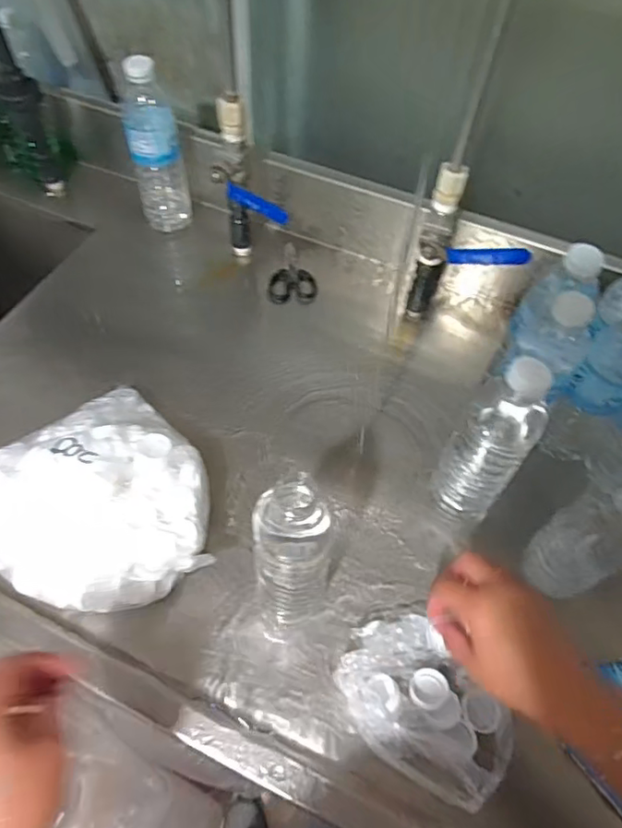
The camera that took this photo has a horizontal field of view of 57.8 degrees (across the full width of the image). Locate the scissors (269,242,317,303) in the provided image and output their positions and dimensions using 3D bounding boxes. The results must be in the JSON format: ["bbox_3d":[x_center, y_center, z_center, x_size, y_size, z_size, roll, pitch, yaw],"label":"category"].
[{"bbox_3d":[-0.022,-0.186,0.751,0.063,0.019,0.105,4,57,-1],"label":"scissors"}]

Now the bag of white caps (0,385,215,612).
[{"bbox_3d":[-0.192,0.084,0.517,0.212,0.084,0.207,36,62,19],"label":"bag of white caps"}]

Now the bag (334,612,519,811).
[{"bbox_3d":[0.093,0.242,0.463,0.096,0.027,0.148,-35,65,-23],"label":"bag"}]

